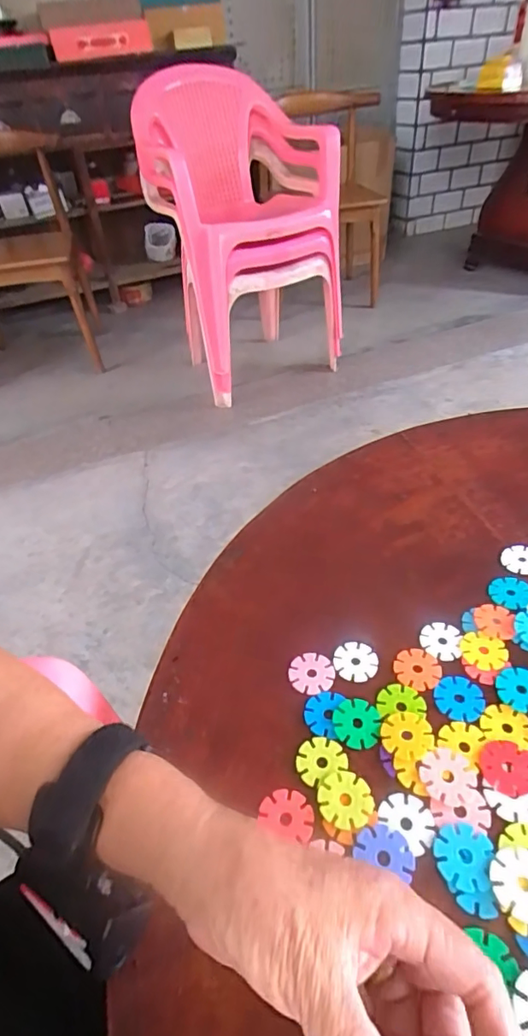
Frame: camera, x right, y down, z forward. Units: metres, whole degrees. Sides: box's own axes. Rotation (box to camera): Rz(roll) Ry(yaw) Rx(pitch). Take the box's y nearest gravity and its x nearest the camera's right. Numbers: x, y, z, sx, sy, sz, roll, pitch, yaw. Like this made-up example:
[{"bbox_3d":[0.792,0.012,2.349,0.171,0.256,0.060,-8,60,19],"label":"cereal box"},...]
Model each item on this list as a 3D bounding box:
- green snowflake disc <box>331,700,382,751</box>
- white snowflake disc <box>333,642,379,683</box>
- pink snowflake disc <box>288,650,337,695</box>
[{"bbox_3d":[0.060,0.134,0.334,0.030,0.004,0.031,-4,42,3],"label":"green snowflake disc"},{"bbox_3d":[0.066,0.102,0.368,0.031,0.004,0.028,4,43,11],"label":"white snowflake disc"},{"bbox_3d":[0.034,0.111,0.365,0.033,0.004,0.031,-4,42,3],"label":"pink snowflake disc"}]

